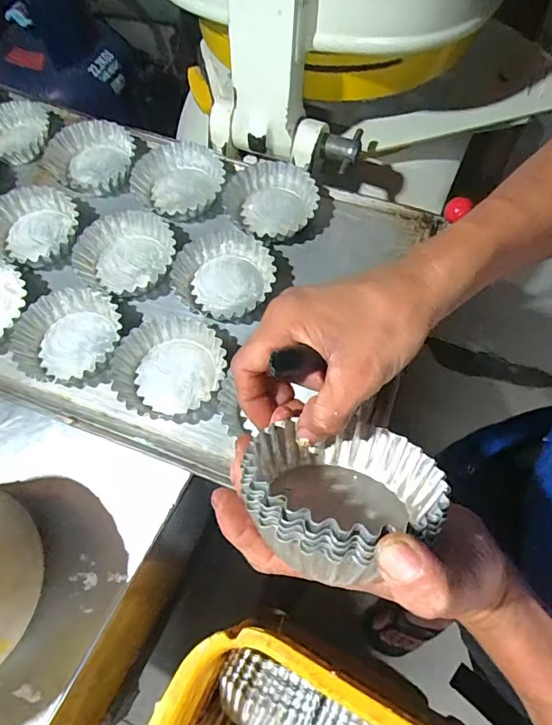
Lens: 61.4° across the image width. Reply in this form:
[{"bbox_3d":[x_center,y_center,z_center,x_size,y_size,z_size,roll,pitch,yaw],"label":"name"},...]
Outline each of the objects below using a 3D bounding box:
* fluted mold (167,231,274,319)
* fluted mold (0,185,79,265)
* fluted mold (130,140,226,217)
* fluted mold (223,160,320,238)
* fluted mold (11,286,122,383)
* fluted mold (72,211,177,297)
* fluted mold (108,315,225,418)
[{"bbox_3d":[-0.051,-0.090,0.467,0.099,0.027,0.090,-1,65,3],"label":"fluted mold"},{"bbox_3d":[-0.263,-0.143,0.497,0.096,0.031,0.091,-1,65,3],"label":"fluted mold"},{"bbox_3d":[-0.106,-0.208,0.525,0.099,0.026,0.089,7,66,6],"label":"fluted mold"},{"bbox_3d":[-0.003,-0.176,0.506,0.098,0.032,0.083,14,67,9],"label":"fluted mold"},{"bbox_3d":[-0.197,-0.028,0.444,0.098,0.028,0.088,-27,67,-9],"label":"fluted mold"},{"bbox_3d":[-0.158,-0.114,0.489,0.093,0.026,0.089,-1,65,3],"label":"fluted mold"},{"bbox_3d":[-0.097,0.001,0.425,0.098,0.027,0.088,-21,66,-7],"label":"fluted mold"}]

